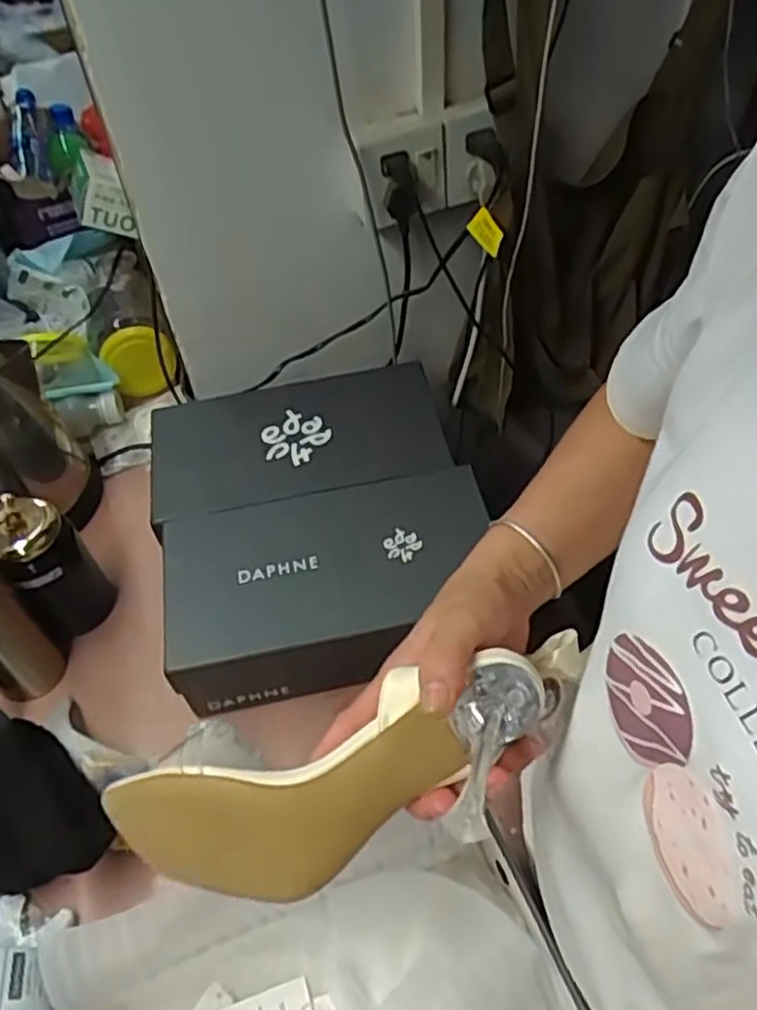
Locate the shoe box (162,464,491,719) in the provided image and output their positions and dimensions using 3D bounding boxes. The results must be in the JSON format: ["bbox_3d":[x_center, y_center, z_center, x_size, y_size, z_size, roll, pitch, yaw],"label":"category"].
[{"bbox_3d":[-0.043,0.075,0.684,0.283,0.094,0.160,-10,51,-4],"label":"shoe box"}]

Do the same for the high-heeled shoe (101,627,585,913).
[{"bbox_3d":[-0.011,0.131,0.352,0.237,0.066,0.077,-21,52,-5],"label":"high-heeled shoe"}]

